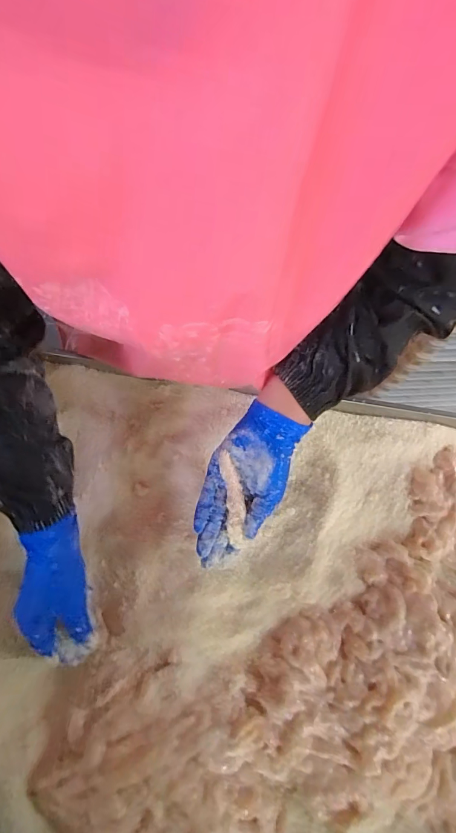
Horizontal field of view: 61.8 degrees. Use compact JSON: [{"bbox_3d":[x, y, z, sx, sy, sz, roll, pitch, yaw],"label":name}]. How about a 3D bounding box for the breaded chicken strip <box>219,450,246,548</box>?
[{"bbox_3d":[0.007,0.092,0.412,0.018,0.012,0.099,-7,92,-3],"label":"breaded chicken strip"}]

